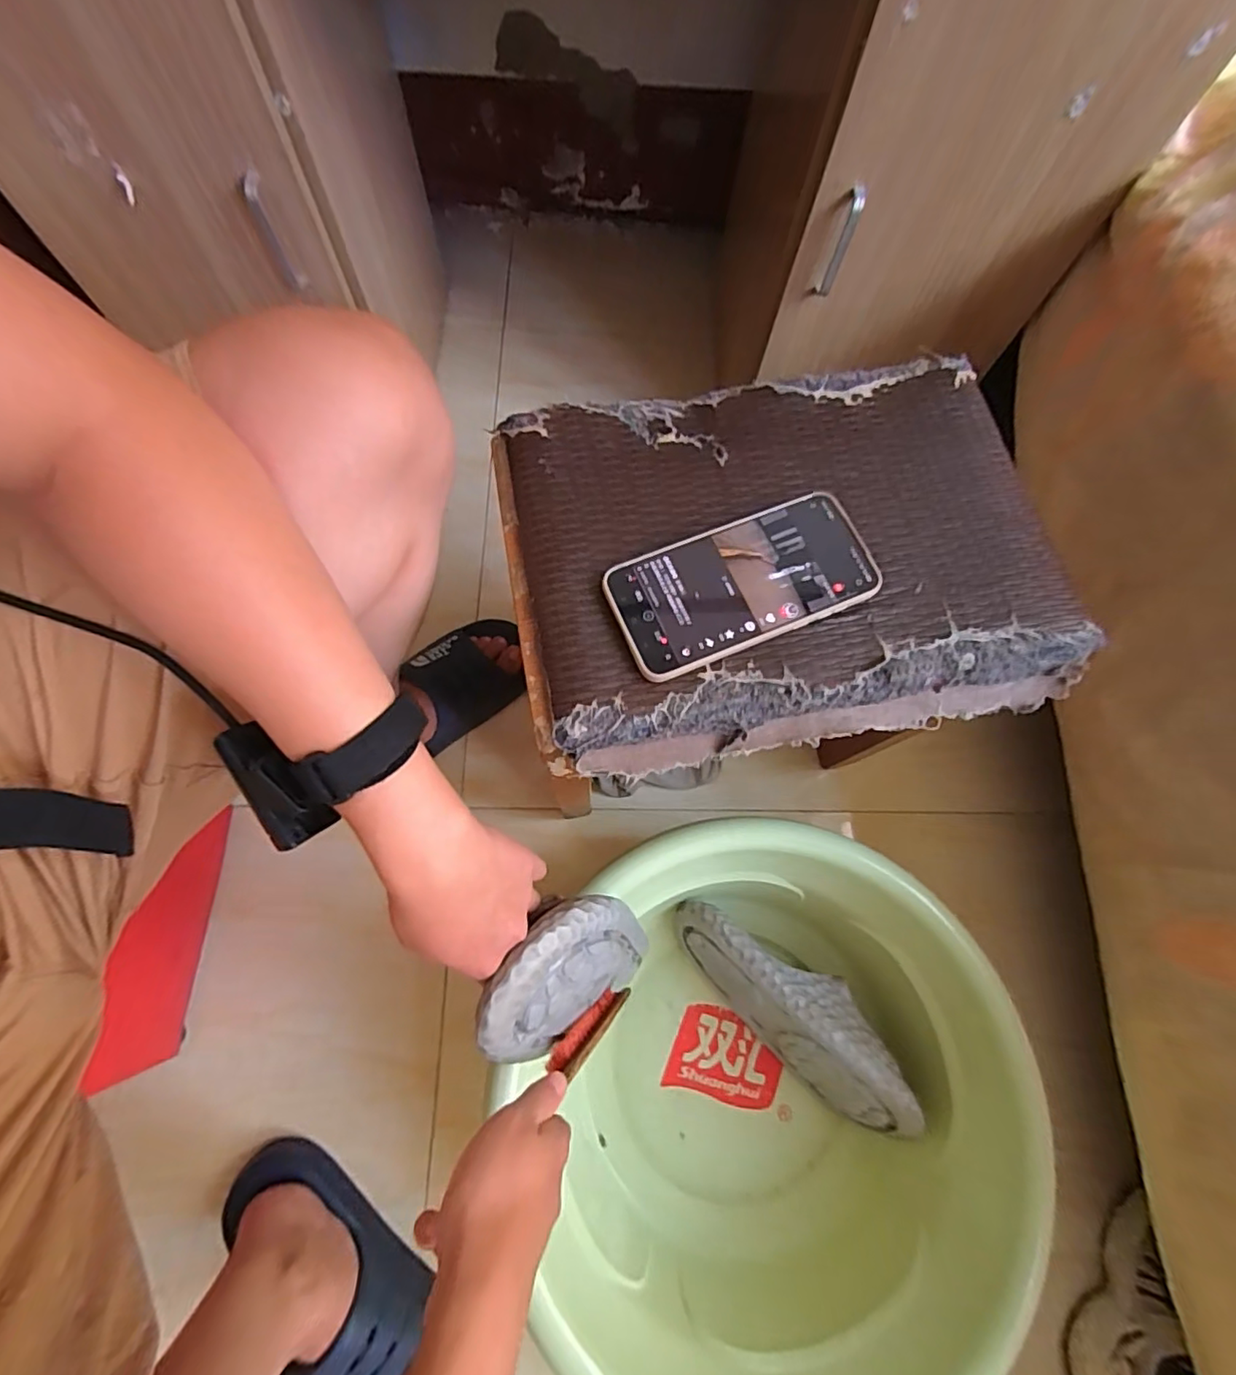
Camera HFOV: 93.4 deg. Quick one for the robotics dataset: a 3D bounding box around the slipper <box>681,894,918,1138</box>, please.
[{"bbox_3d":[0.186,0.333,0.611,0.296,0.126,0.069,44,50,13],"label":"slipper"}]

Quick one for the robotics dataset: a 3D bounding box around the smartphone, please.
[{"bbox_3d":[0.079,-0.067,0.368,0.167,0.012,0.081,-21,73,-9],"label":"smartphone"}]

